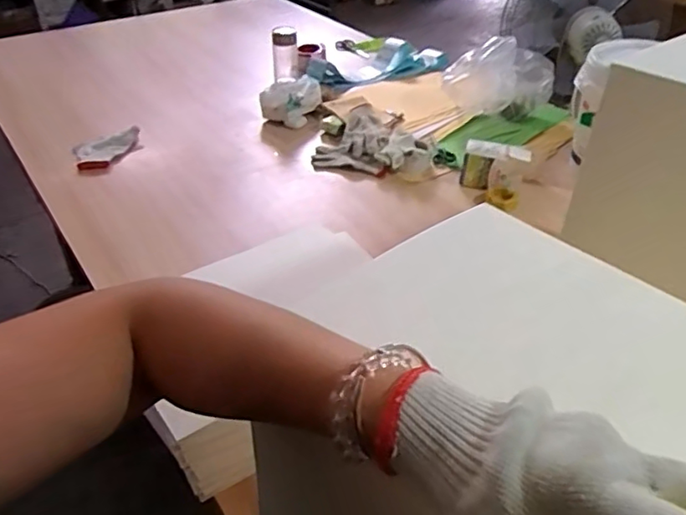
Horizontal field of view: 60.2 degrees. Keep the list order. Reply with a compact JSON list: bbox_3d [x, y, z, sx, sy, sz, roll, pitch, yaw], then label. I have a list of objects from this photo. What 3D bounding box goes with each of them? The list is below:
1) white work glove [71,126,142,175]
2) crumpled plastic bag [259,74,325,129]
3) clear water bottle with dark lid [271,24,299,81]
[{"bbox_3d":[-0.545,-0.252,1.379,0.157,0.028,0.097,-20,42,-24],"label":"white work glove"},{"bbox_3d":[-0.130,-0.401,1.525,0.112,0.077,0.138,23,43,26],"label":"crumpled plastic bag"},{"bbox_3d":[-0.151,-0.543,1.556,0.063,0.154,0.053,-2,3,1],"label":"clear water bottle with dark lid"}]

